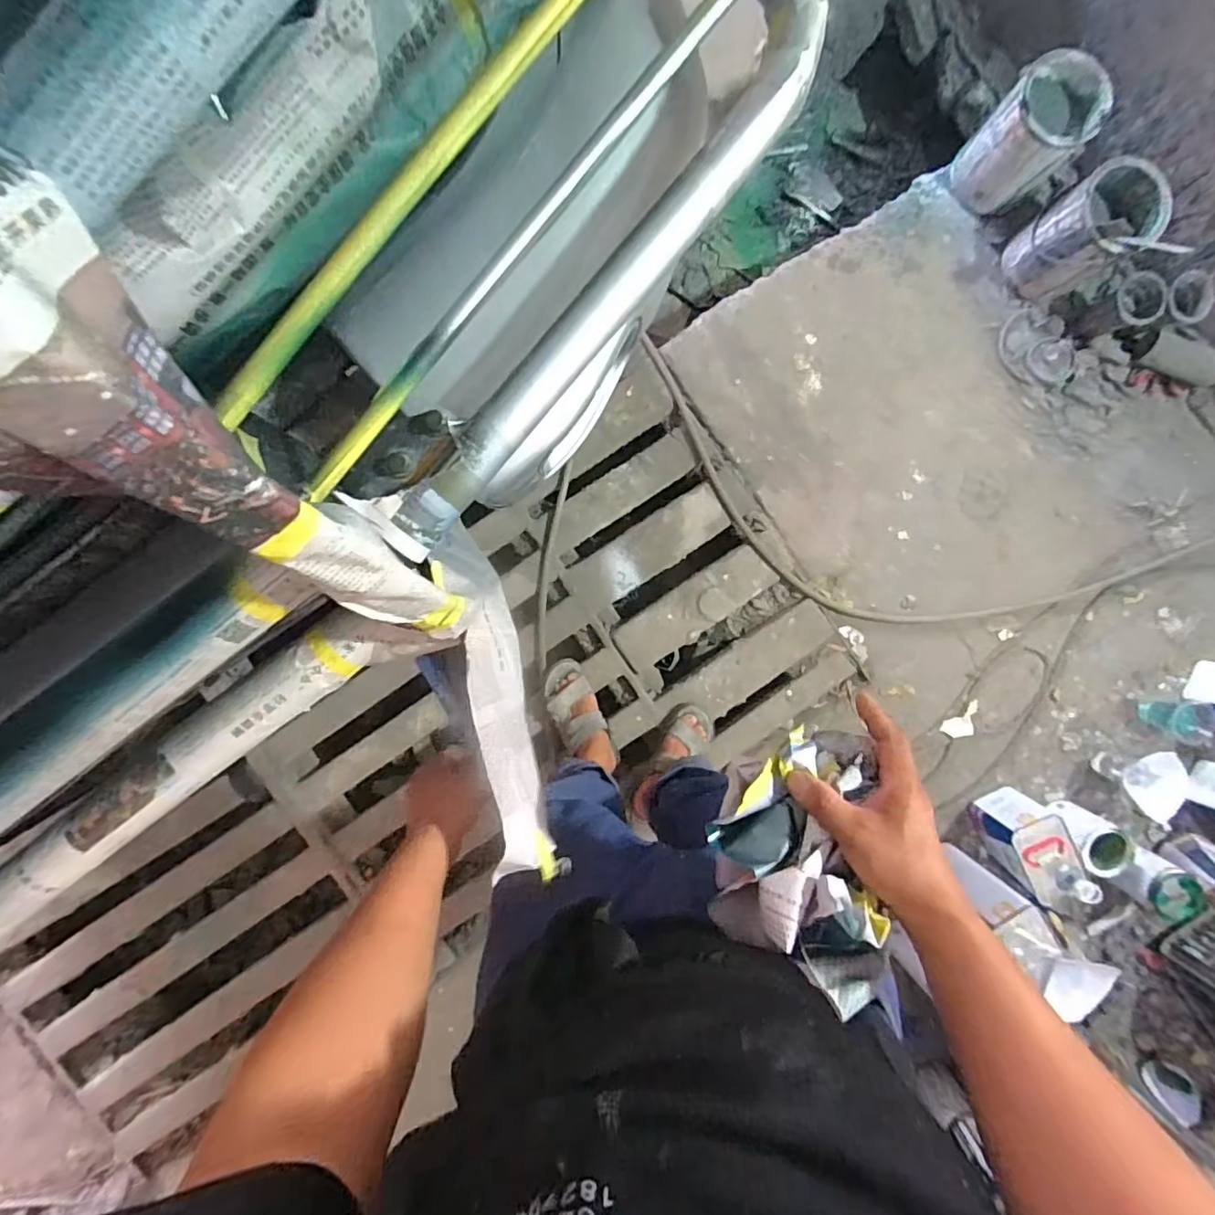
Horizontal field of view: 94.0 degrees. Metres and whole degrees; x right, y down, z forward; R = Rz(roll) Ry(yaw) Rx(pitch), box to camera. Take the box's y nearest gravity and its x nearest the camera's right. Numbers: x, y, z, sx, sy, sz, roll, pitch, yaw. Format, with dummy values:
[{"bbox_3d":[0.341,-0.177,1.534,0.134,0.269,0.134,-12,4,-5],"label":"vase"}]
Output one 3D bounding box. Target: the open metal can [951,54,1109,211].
[{"bbox_3d":[0.825,-0.928,1.124,0.170,0.195,0.165,0,93,-2],"label":"open metal can"}]

